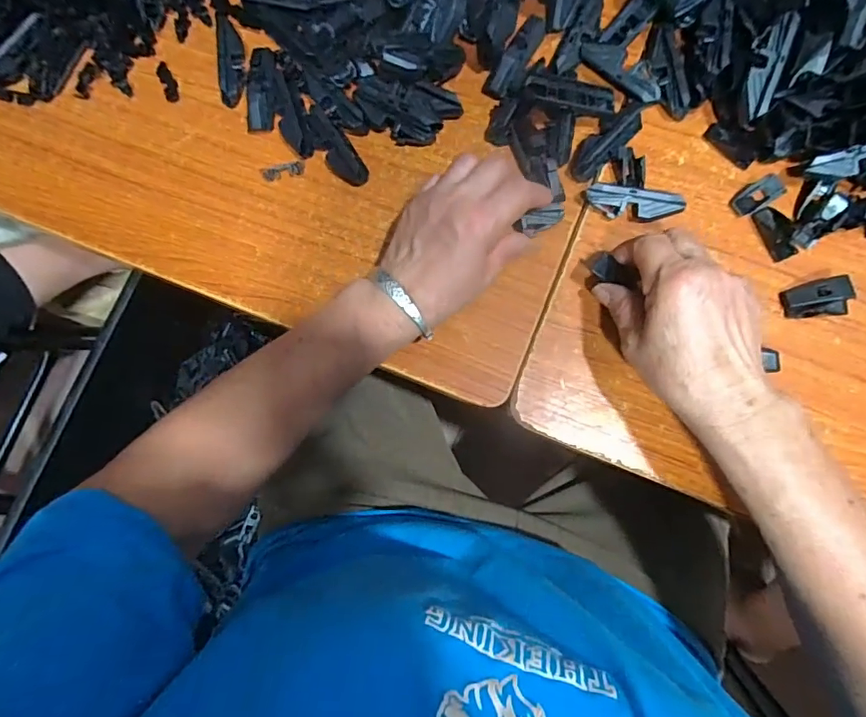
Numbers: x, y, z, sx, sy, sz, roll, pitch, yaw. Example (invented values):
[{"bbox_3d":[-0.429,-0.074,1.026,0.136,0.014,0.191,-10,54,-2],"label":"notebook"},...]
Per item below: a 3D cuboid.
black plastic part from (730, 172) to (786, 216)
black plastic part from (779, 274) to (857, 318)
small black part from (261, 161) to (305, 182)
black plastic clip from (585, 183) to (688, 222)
[{"bbox_3d":[0.247,-0.124,0.371,0.040,0.005,0.021,-26,81,-1],"label":"black plastic part"},{"bbox_3d":[0.278,-0.044,0.354,0.042,0.021,0.025,-9,81,2],"label":"black plastic part"},{"bbox_3d":[-0.121,-0.152,0.398,0.034,0.004,0.012,-15,81,1],"label":"small black part"},{"bbox_3d":[0.150,-0.116,0.372,0.068,0.021,0.018,10,82,5],"label":"black plastic clip"}]

